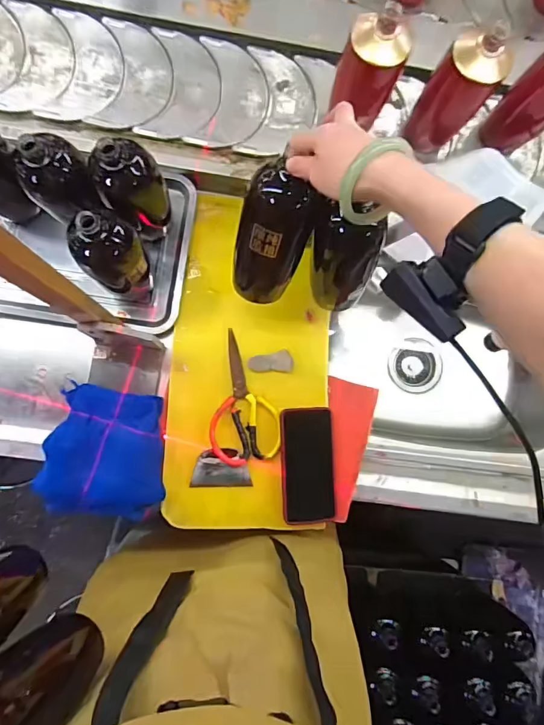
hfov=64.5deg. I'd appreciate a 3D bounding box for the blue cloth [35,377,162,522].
[{"bbox_3d":[-0.234,0.129,0.619,0.171,0.046,0.176,11,86,-2],"label":"blue cloth"}]

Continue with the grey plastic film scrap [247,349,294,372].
[{"bbox_3d":[-0.002,-0.002,0.659,0.067,0.010,0.031,0,86,-3],"label":"grey plastic film scrap"}]

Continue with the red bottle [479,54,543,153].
[{"bbox_3d":[0.385,-0.381,0.615,0.077,0.196,0.074,0,86,-3],"label":"red bottle"}]

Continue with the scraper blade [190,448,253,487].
[{"bbox_3d":[-0.074,0.156,0.638,0.086,0.005,0.055,0,86,-3],"label":"scraper blade"}]

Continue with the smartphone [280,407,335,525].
[{"bbox_3d":[0.054,0.151,0.640,0.077,0.008,0.164,-1,83,-5],"label":"smartphone"}]

